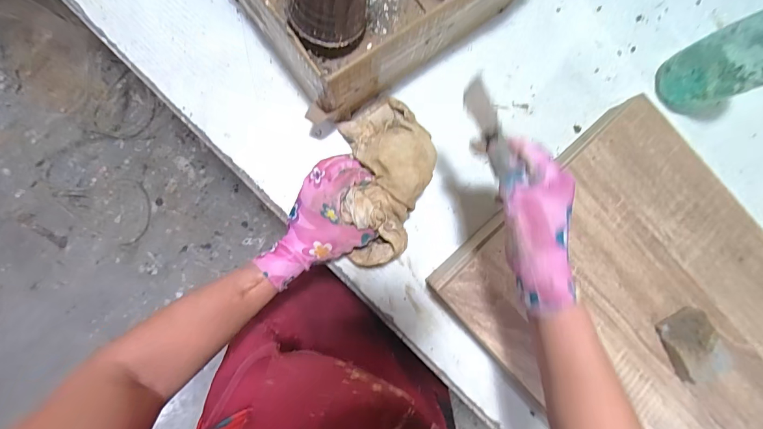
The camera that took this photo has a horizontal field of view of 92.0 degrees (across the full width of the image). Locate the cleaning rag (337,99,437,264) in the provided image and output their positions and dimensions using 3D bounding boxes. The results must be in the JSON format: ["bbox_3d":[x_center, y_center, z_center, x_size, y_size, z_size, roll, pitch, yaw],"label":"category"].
[{"bbox_3d":[0.007,-0.046,0.428,0.097,0.065,0.201,5,76,-6],"label":"cleaning rag"}]

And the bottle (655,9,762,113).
[{"bbox_3d":[0.434,-0.186,0.425,0.073,0.208,0.084,-20,91,-7],"label":"bottle"}]

